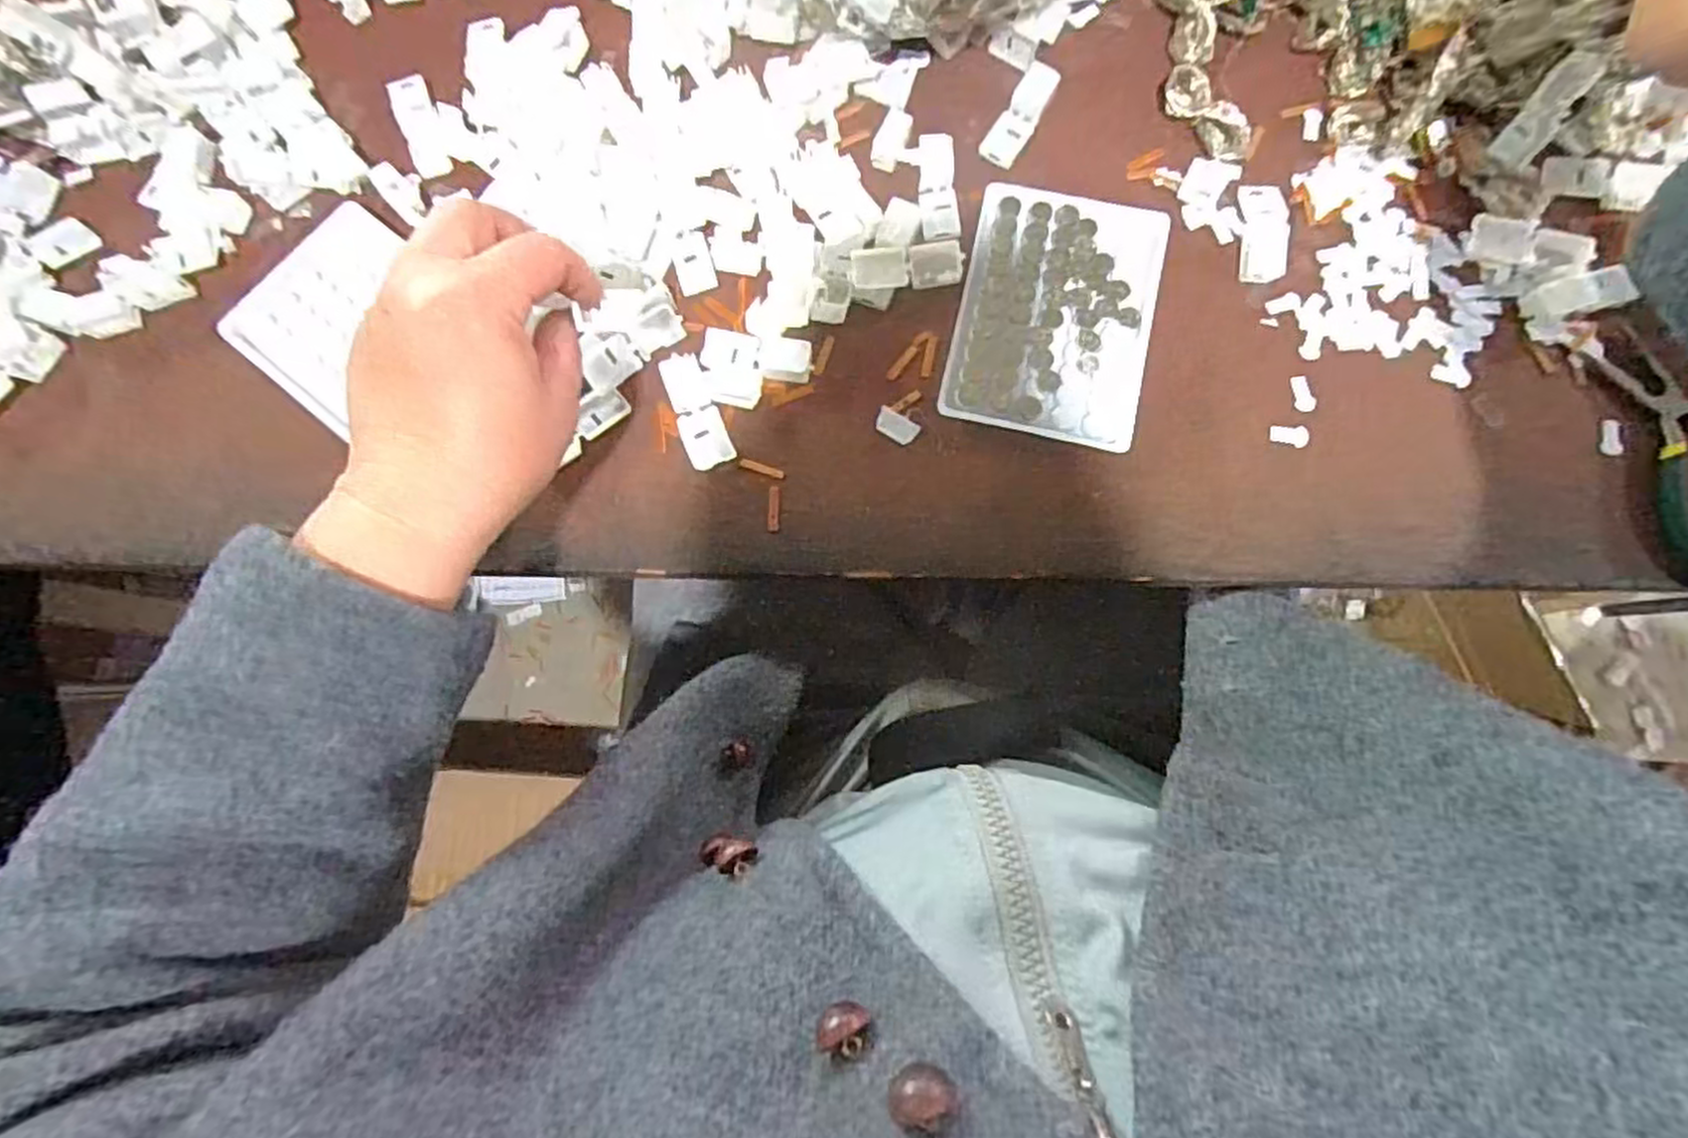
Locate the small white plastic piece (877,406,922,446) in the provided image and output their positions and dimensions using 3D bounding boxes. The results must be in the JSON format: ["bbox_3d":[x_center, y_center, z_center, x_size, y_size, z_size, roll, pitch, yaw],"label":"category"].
[{"bbox_3d":[0.026,-0.071,0.381,0.022,0.004,0.013,32,82,7],"label":"small white plastic piece"}]

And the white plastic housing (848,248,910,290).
[{"bbox_3d":[0.018,-0.151,0.388,0.028,0.004,0.019,-4,98,-3],"label":"white plastic housing"}]

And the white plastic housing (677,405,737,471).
[{"bbox_3d":[-0.068,-0.065,0.380,0.022,0.006,0.028,-23,80,-3],"label":"white plastic housing"}]

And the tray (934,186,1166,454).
[{"bbox_3d":[0.105,-0.128,0.384,0.093,0.008,0.127,13,80,4],"label":"tray"}]

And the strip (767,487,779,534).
[{"bbox_3d":[-0.034,-0.029,0.374,0.006,0.004,0.024,2,80,2],"label":"strip"}]

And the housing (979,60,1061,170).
[{"bbox_3d":[0.093,-0.239,0.406,0.020,0.010,0.055,31,82,7],"label":"housing"}]

